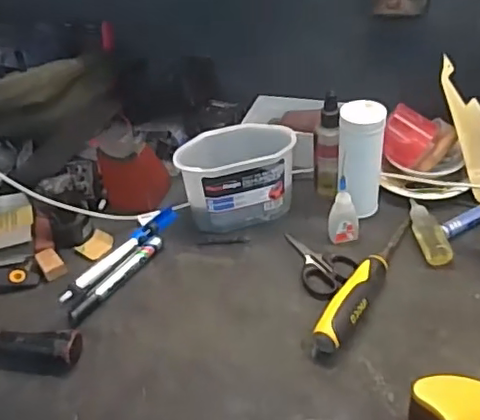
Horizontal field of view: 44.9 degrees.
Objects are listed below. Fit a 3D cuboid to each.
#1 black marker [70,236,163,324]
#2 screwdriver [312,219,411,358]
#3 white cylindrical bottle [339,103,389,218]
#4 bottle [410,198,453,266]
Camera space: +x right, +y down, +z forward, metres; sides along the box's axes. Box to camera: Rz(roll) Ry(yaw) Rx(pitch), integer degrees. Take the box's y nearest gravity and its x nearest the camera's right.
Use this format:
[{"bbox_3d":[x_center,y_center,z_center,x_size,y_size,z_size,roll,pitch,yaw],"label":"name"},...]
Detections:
[{"bbox_3d":[-0.135,0.077,0.653,0.020,0.015,0.141,20,46,29],"label":"black marker"},{"bbox_3d":[0.135,0.073,0.617,0.033,0.040,0.207,17,45,27],"label":"screwdriver"},{"bbox_3d":[0.140,-0.056,0.678,0.052,0.130,0.048,-4,39,3],"label":"white cylindrical bottle"},{"bbox_3d":[0.217,0.026,0.674,0.031,0.023,0.102,-7,39,0],"label":"bottle"}]

